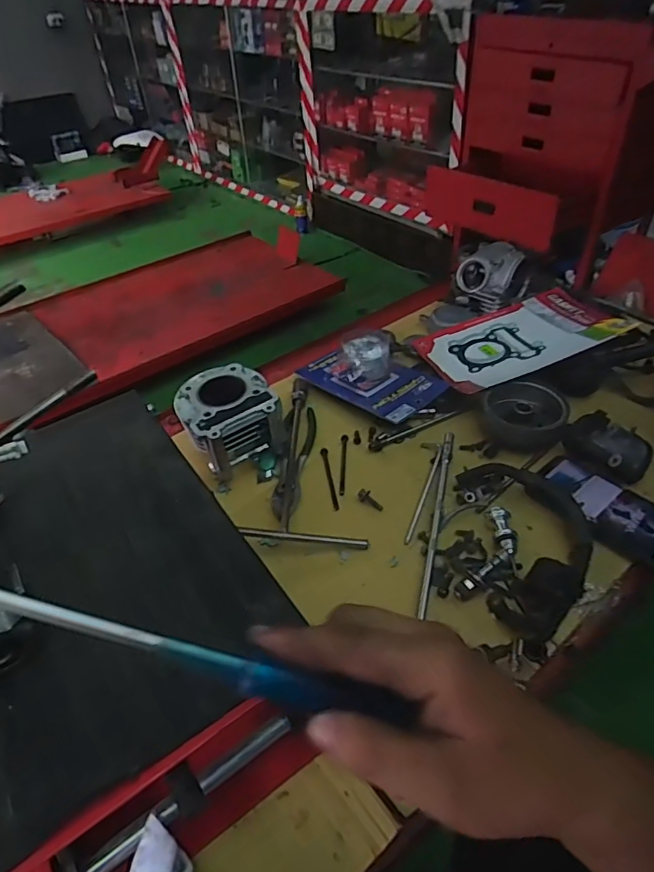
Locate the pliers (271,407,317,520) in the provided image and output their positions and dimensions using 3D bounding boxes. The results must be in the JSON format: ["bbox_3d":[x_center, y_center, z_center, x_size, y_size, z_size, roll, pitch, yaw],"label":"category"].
[{"bbox_3d":[-0.041,0.026,0.689,0.040,0.028,0.192,1,42,5],"label":"pliers"}]

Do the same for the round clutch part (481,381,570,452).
[{"bbox_3d":[0.261,-0.029,0.712,0.106,0.035,0.100,-2,42,2],"label":"round clutch part"}]

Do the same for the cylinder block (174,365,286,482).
[{"bbox_3d":[-0.123,-0.025,0.695,0.121,0.077,0.129,-24,46,-21],"label":"cylinder block"}]

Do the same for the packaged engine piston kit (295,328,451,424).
[{"bbox_3d":[0.068,-0.101,0.782,0.122,0.068,0.199,-34,50,-29],"label":"packaged engine piston kit"}]

